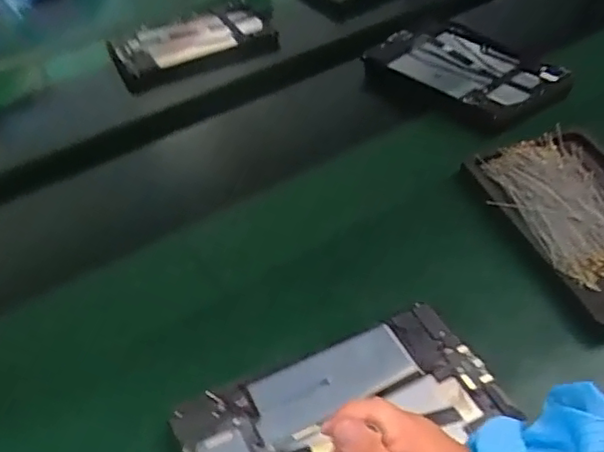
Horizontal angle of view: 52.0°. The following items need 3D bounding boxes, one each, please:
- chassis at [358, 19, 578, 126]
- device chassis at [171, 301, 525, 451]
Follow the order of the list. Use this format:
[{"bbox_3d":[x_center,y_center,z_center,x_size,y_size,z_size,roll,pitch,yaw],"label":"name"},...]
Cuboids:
[{"bbox_3d":[0.211,-0.206,0.799,0.129,0.041,0.257,-34,53,-28],"label":"chassis"},{"bbox_3d":[0.034,0.152,0.460,0.232,0.030,0.151,-18,42,-17],"label":"device chassis"}]

